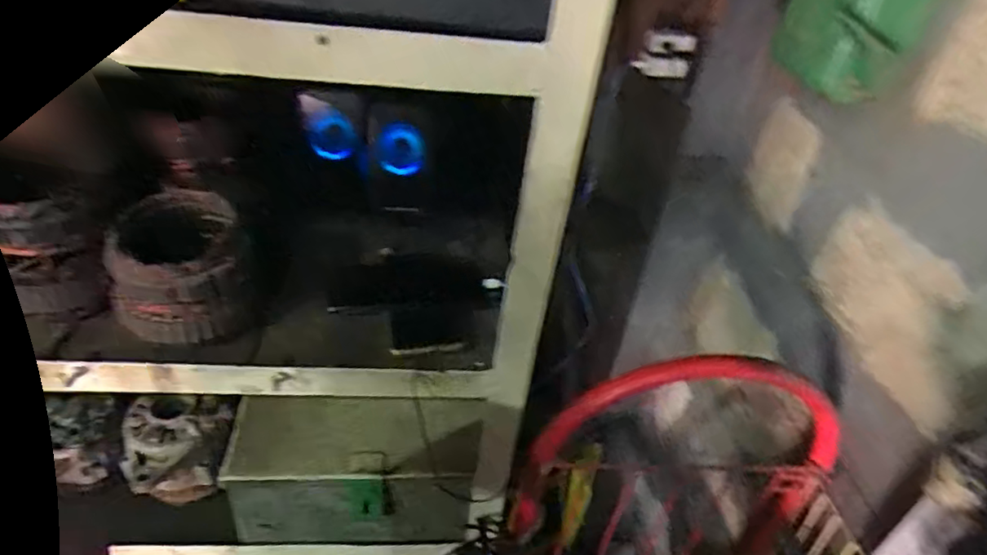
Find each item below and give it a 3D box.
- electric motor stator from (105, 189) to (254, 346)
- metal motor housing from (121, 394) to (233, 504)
[{"bbox_3d":[-0.302,-0.010,0.601,0.125,0.101,0.111,-6,40,-17],"label":"electric motor stator"},{"bbox_3d":[-0.398,0.218,0.779,0.121,0.118,0.101,-19,45,-30],"label":"metal motor housing"}]

